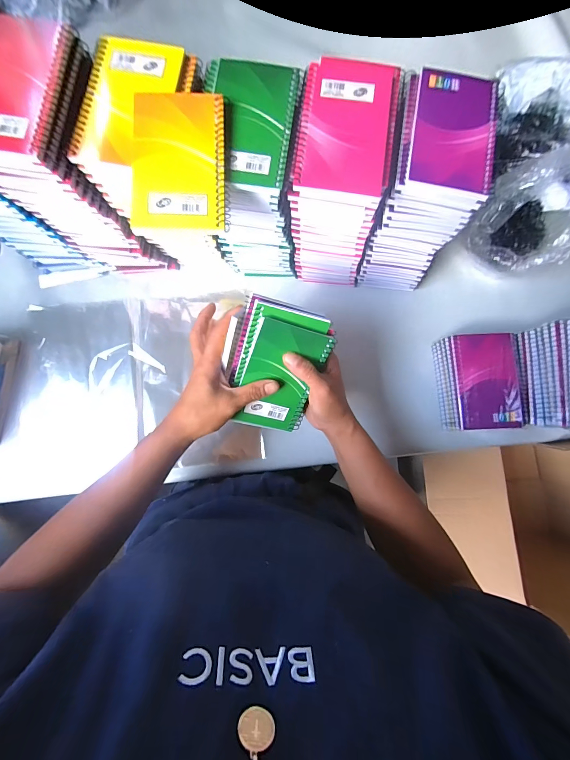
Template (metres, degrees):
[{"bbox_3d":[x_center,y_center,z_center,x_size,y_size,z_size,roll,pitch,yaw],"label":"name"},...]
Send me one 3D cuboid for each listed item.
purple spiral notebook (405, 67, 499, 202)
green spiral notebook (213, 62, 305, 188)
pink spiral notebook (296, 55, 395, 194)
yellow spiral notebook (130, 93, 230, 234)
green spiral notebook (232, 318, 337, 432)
[{"bbox_3d":[0.167,-0.246,0.309,0.081,0.007,0.130,10,83,0],"label":"purple spiral notebook"},{"bbox_3d":[-0.030,-0.246,0.299,0.077,0.007,0.128,8,83,-1],"label":"green spiral notebook"},{"bbox_3d":[0.057,-0.243,0.297,0.082,0.008,0.140,8,83,-1],"label":"pink spiral notebook"},{"bbox_3d":[-0.094,-0.195,0.283,0.081,0.013,0.124,-2,83,-2],"label":"yellow spiral notebook"},{"bbox_3d":[-0.005,0.003,0.353,0.081,0.006,0.132,13,119,-13],"label":"green spiral notebook"}]

